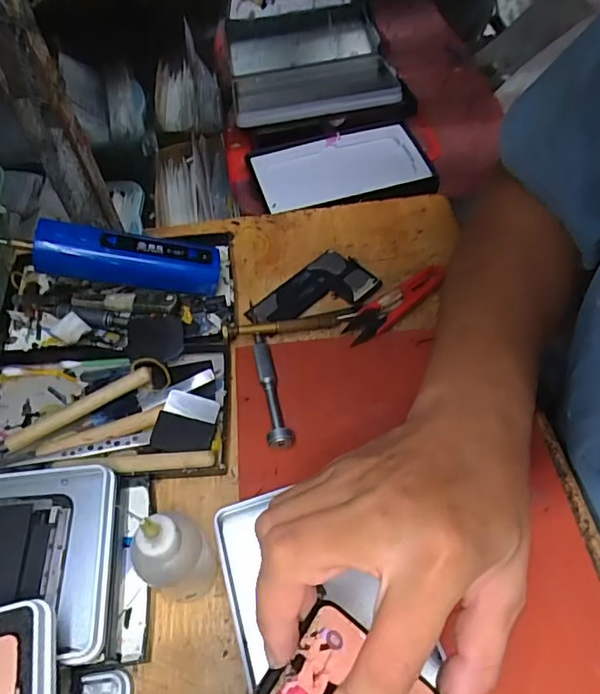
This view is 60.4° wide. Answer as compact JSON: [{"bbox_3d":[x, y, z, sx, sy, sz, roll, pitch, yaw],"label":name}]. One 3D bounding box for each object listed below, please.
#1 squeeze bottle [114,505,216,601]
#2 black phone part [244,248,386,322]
[{"bbox_3d":[-0.065,0.110,0.267,0.037,0.100,0.033,-22,59,-13],"label":"squeeze bottle"},{"bbox_3d":[0.012,-0.043,0.416,0.095,0.014,0.060,-40,65,-23],"label":"black phone part"}]

